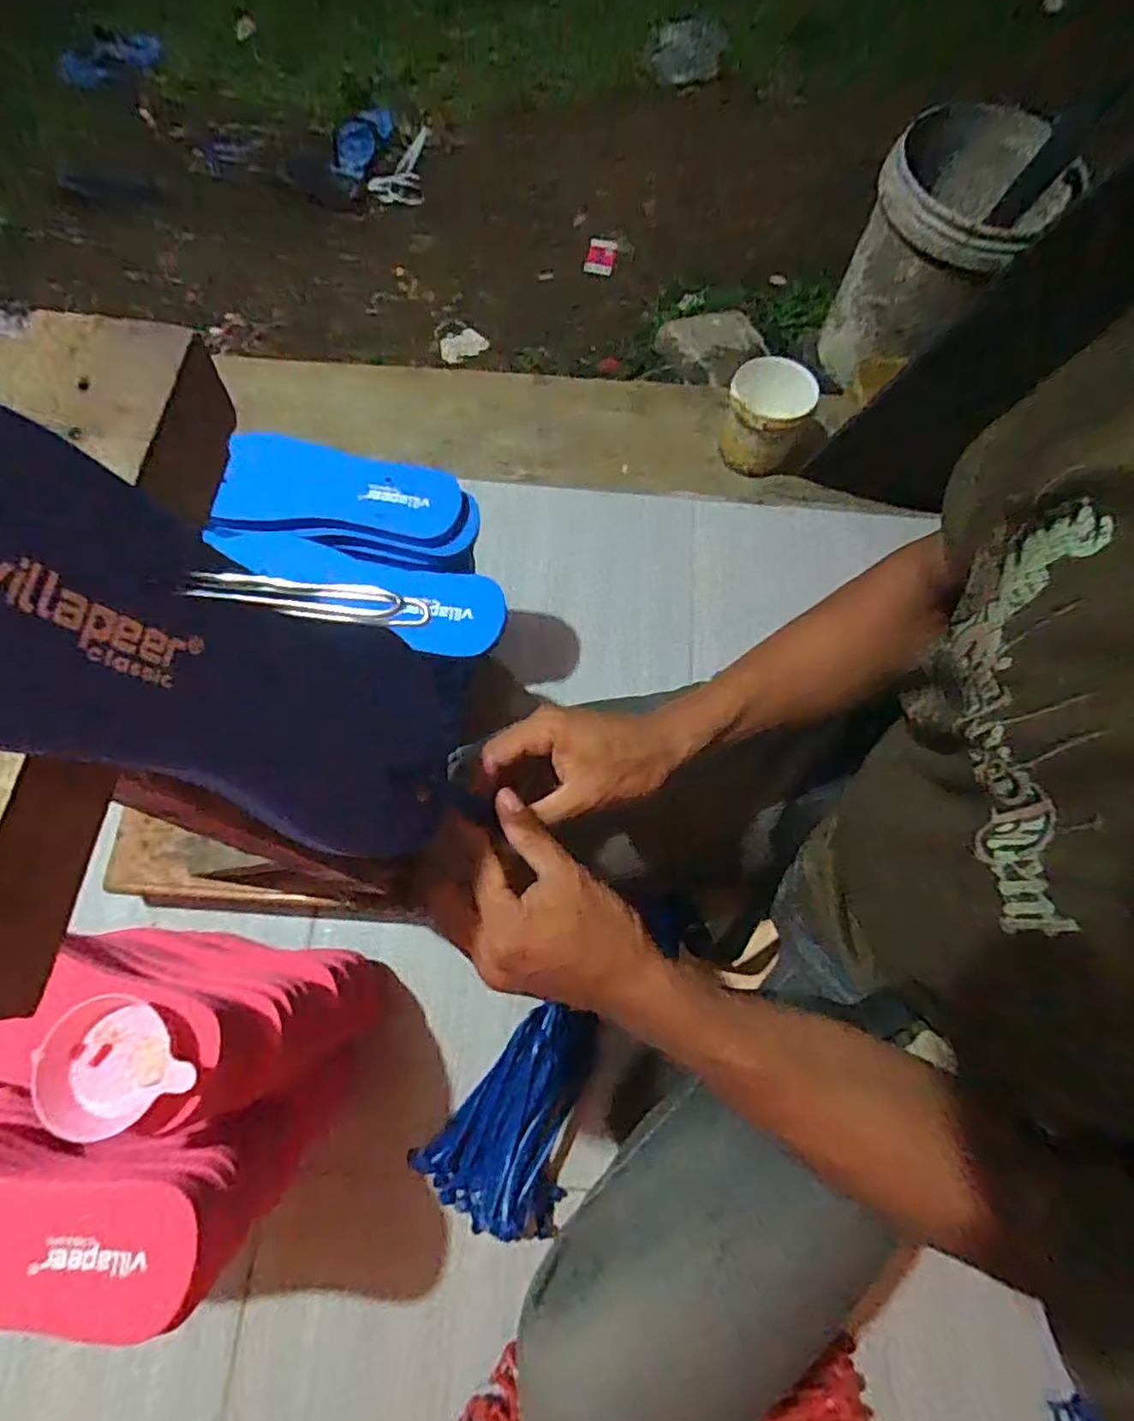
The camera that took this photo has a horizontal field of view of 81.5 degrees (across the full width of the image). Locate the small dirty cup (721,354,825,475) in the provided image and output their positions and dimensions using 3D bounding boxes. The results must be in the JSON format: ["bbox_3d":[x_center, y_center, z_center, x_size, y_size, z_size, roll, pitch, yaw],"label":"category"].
[{"bbox_3d":[0.310,-0.445,1.011,0.141,0.122,0.113,7,72,0],"label":"small dirty cup"}]

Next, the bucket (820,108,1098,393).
[{"bbox_3d":[0.646,-0.800,1.186,0.248,0.346,0.295,42,75,11],"label":"bucket"}]

